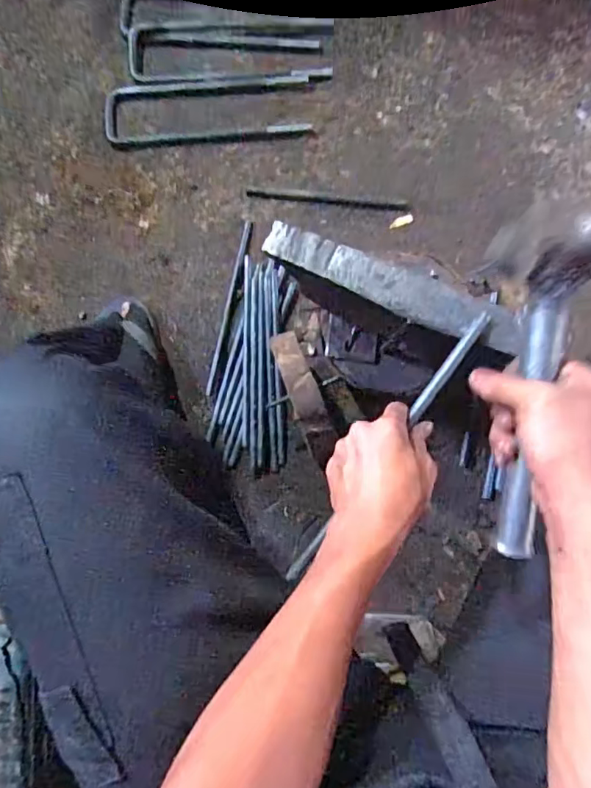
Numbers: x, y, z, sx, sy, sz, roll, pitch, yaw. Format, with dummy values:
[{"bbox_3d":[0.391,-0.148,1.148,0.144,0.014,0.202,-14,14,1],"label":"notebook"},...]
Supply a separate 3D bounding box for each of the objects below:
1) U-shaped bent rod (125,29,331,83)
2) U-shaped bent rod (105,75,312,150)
[{"bbox_3d":[-0.118,-0.601,0.960,0.361,0.011,0.100,3,80,1],"label":"U-shaped bent rod"},{"bbox_3d":[-0.156,-0.499,0.946,0.361,0.007,0.123,-4,80,-1],"label":"U-shaped bent rod"}]

